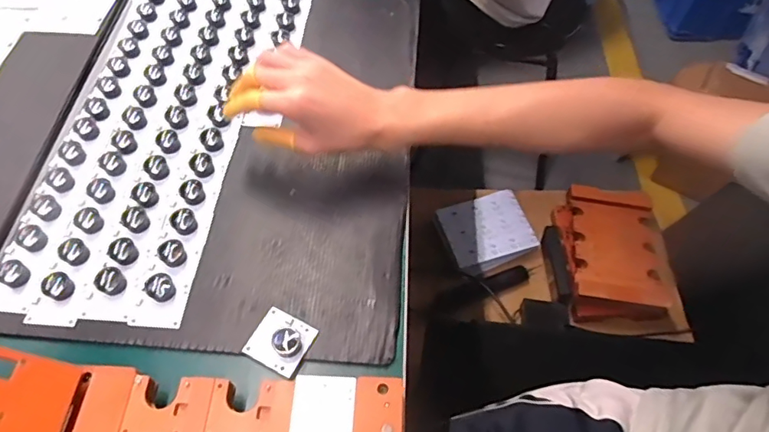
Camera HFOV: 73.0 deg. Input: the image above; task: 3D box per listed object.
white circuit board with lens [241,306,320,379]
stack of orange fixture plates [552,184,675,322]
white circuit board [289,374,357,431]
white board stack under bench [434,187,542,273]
[{"bbox_3d":[-0.086,0.100,0.427,0.048,0.016,0.045,23,60,15],"label":"white circuit board with lens"},{"bbox_3d":[0.455,0.070,1.039,0.209,0.083,0.266,1,57,0],"label":"stack of orange fixture plates"},{"bbox_3d":[-0.044,0.138,0.371,0.045,0.004,0.048,2,56,2],"label":"white circuit board"},{"bbox_3d":[0.214,0.028,1.085,0.184,0.028,0.154,-21,59,-12],"label":"white board stack under bench"}]

